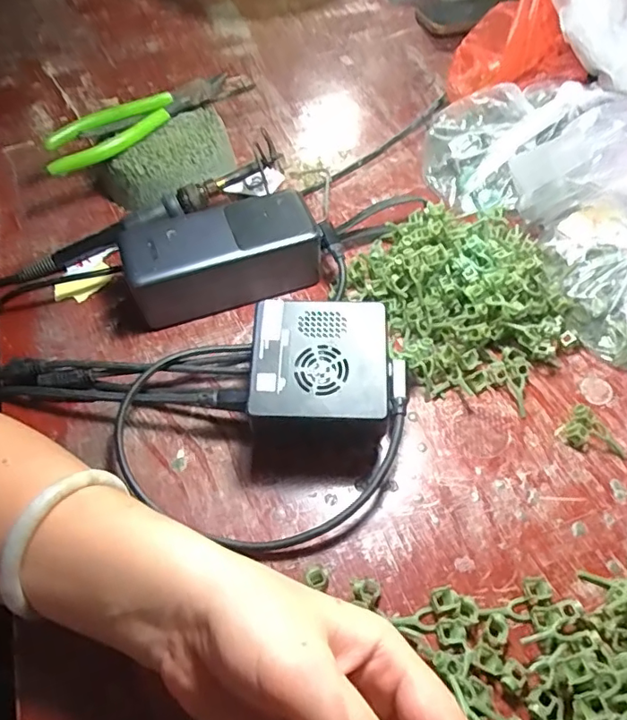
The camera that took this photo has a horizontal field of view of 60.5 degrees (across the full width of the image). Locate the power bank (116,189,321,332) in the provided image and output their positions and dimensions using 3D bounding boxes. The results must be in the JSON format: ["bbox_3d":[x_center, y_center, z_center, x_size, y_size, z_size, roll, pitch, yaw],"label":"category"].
[{"bbox_3d":[-0.062,-0.071,0.373,0.125,0.052,0.053,-18,57,-9],"label":"power bank"}]

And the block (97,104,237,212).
[{"bbox_3d":[-0.108,-0.153,0.427,0.108,0.047,0.064,-37,62,-20],"label":"block"}]

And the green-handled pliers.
[{"bbox_3d":[-0.130,-0.191,0.421,0.170,0.021,0.048,-35,62,-19],"label":"green-handled pliers"}]

